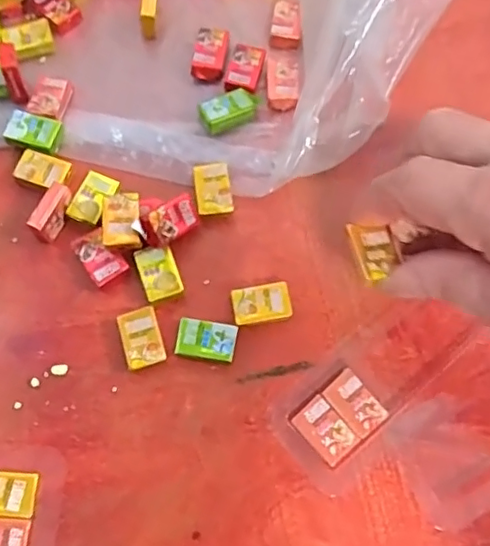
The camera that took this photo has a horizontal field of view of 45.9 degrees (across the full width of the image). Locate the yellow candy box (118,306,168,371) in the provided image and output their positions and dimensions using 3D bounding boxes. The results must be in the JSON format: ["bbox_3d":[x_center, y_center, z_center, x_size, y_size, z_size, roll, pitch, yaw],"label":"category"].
[{"bbox_3d":[-0.046,0.029,0.257,0.017,0.006,0.025,-16,71,-6],"label":"yellow candy box"}]

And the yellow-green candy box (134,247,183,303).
[{"bbox_3d":[-0.040,0.000,0.266,0.017,0.006,0.025,-18,71,-7],"label":"yellow-green candy box"}]

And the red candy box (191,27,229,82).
[{"bbox_3d":[-0.018,-0.117,0.312,0.016,0.012,0.030,10,71,4],"label":"red candy box"}]

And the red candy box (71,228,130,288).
[{"bbox_3d":[-0.068,-0.008,0.268,0.017,0.009,0.027,-37,75,-12],"label":"red candy box"}]

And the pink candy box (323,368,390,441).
[{"bbox_3d":[0.047,0.057,0.249,0.017,0.009,0.026,-39,75,-13],"label":"pink candy box"}]

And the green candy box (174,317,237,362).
[{"bbox_3d":[-0.017,0.030,0.257,0.026,0.006,0.017,10,71,3],"label":"green candy box"}]

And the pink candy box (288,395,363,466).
[{"bbox_3d":[0.033,0.066,0.245,0.018,0.008,0.027,-41,75,-13],"label":"pink candy box"}]

